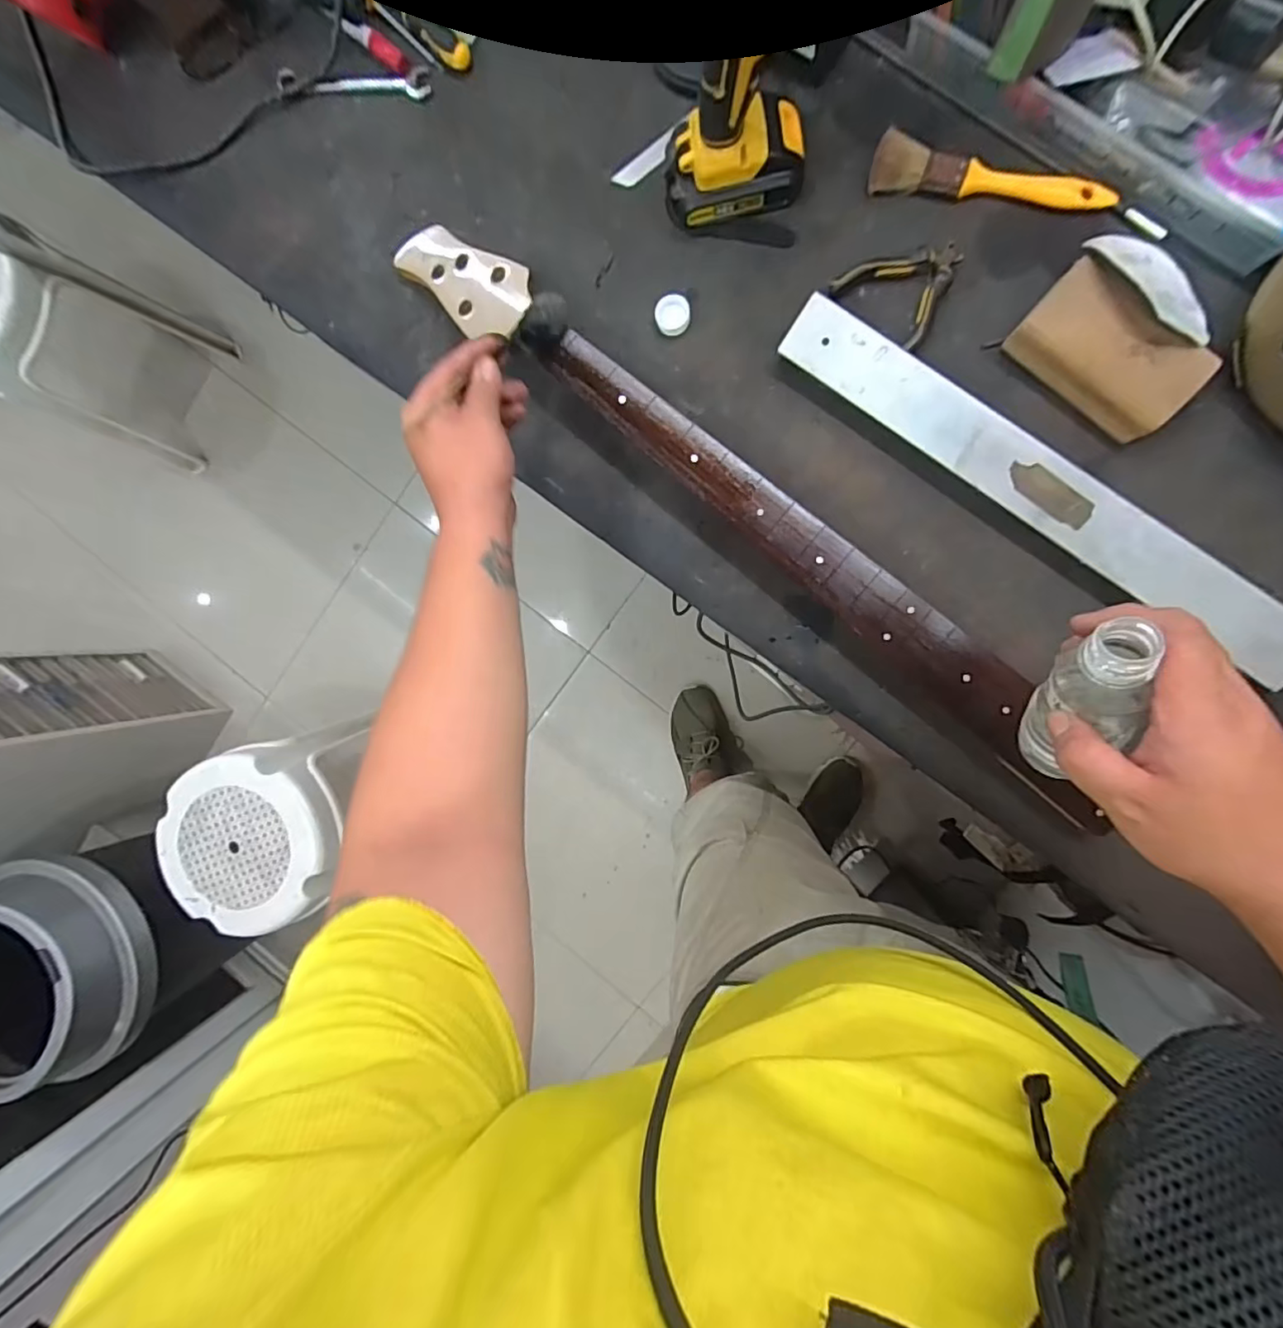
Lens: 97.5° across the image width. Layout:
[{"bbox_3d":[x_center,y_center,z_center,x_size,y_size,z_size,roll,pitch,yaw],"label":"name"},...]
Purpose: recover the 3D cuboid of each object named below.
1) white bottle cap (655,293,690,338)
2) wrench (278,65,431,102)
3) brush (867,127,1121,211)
[{"bbox_3d":[0.028,-0.318,0.511,0.030,0.011,0.031,0,92,9],"label":"white bottle cap"},{"bbox_3d":[-0.281,-0.566,0.550,0.152,0.015,0.028,4,93,9],"label":"wrench"},{"bbox_3d":[0.289,-0.403,0.465,0.192,0.030,0.036,12,94,9],"label":"brush"}]

